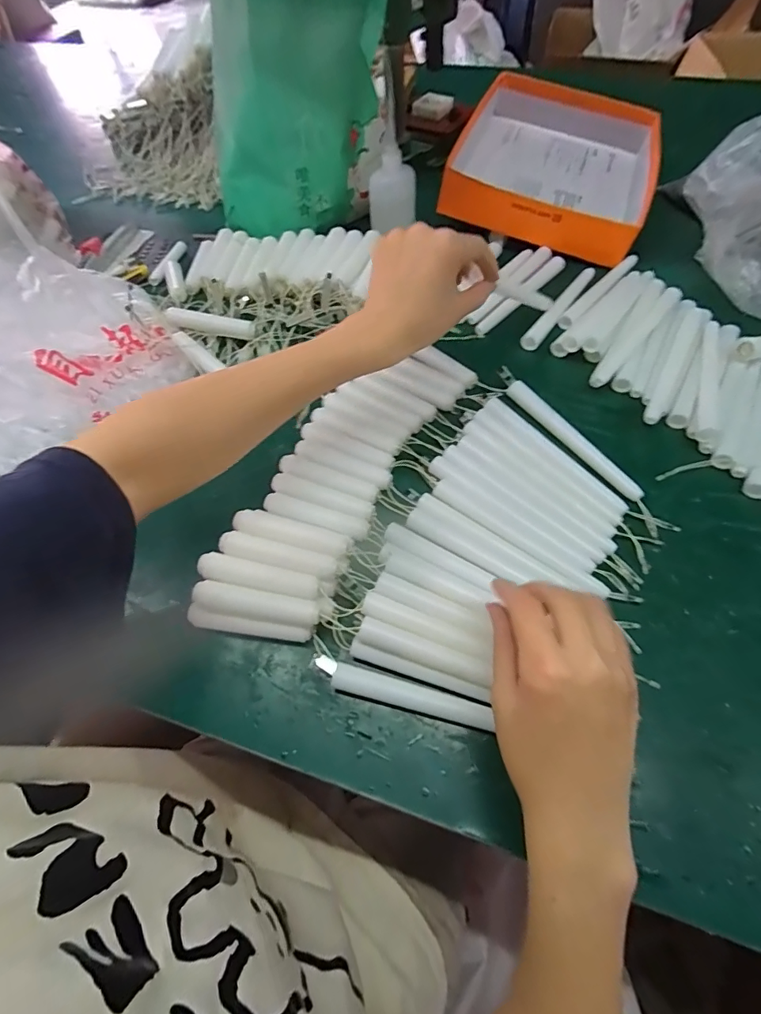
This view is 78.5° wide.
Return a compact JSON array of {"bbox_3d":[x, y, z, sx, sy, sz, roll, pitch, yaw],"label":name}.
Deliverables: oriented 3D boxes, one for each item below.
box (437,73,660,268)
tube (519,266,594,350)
[{"bbox_3d":[0.224,-0.444,0.603,0.243,0.088,0.297,18,62,13],"label":"box"},{"bbox_3d":[0.199,-0.219,0.512,0.017,0.019,0.146,35,67,20],"label":"tube"}]

